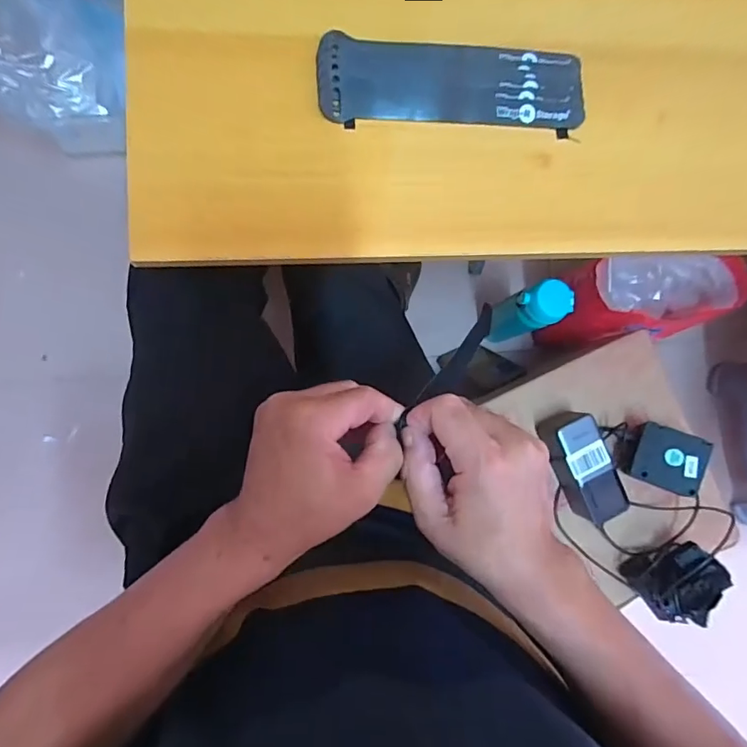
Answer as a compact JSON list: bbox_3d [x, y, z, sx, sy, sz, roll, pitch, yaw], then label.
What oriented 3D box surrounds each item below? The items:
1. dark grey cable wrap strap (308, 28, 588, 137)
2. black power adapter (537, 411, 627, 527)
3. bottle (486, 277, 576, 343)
[{"bbox_3d":[0.060,-0.217,0.369,0.198,0.008,0.064,-1,87,-6],"label":"dark grey cable wrap strap"},{"bbox_3d":[0.262,0.116,0.615,0.055,0.056,0.140,-27,90,-7],"label":"black power adapter"},{"bbox_3d":[0.231,-0.094,0.781,0.068,0.242,0.065,0,87,-6],"label":"bottle"}]

